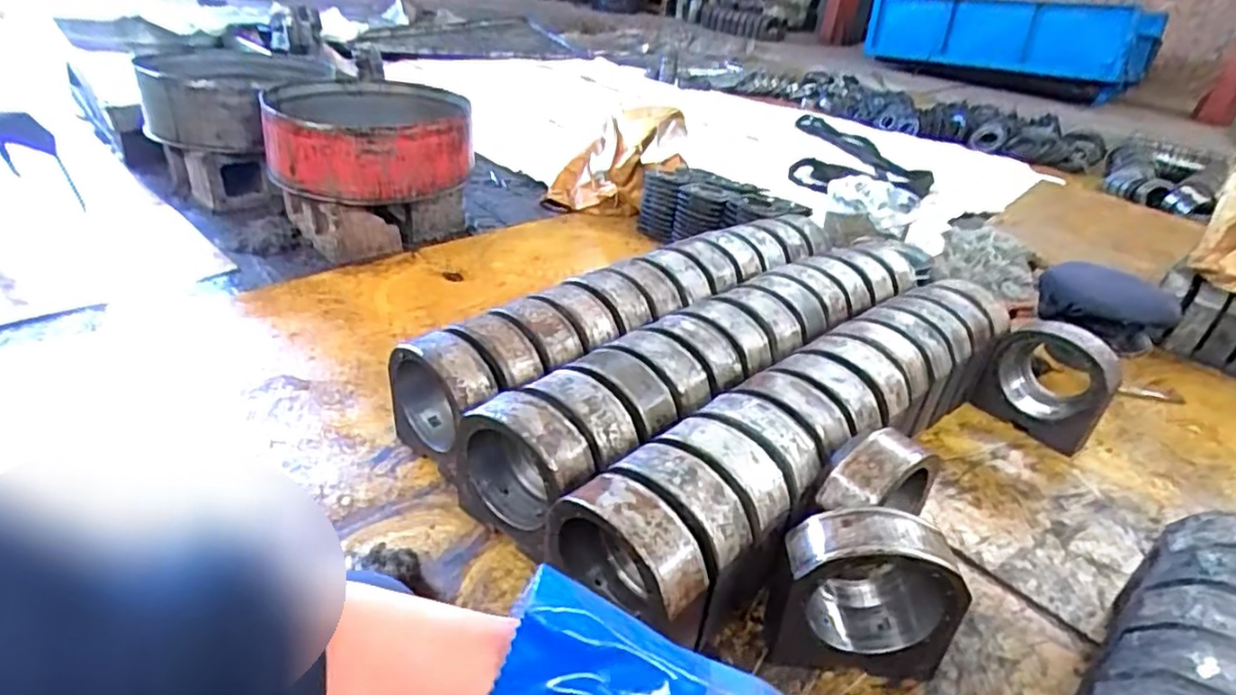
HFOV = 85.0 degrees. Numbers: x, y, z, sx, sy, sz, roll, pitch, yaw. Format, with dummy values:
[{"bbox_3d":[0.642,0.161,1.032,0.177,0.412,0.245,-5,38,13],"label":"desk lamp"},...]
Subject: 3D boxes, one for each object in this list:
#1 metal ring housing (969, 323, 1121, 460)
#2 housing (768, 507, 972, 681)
[{"bbox_3d":[0.900,0.073,1.425,0.229,0.222,0.113,28,40,32],"label":"metal ring housing"},{"bbox_3d":[0.344,0.336,0.949,0.226,0.250,0.121,6,33,4],"label":"housing"}]

